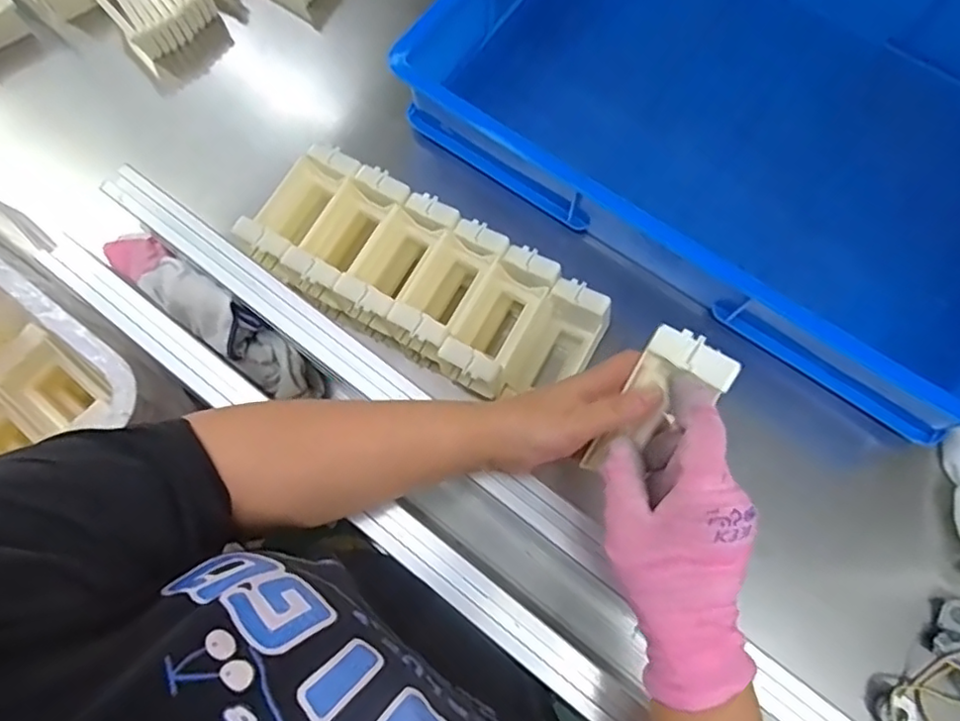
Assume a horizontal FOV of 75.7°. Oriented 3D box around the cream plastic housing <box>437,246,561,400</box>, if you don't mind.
[{"bbox_3d":[0.014,-0.028,0.530,0.065,0.071,0.138,29,59,7],"label":"cream plastic housing"}]

